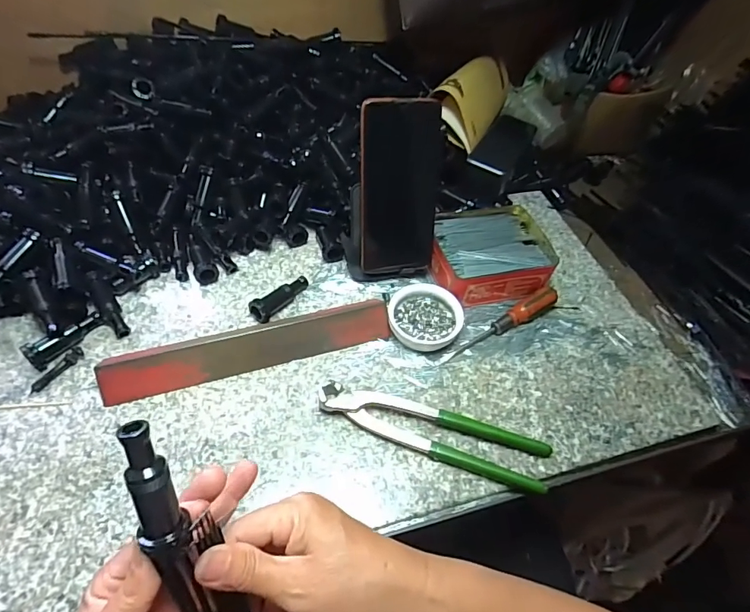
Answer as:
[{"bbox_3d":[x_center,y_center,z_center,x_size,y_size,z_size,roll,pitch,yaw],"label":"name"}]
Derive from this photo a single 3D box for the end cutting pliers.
[{"bbox_3d":[0.047,0.106,0.388,0.195,0.016,0.043,16,52,8],"label":"end cutting pliers"}]

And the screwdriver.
[{"bbox_3d":[0.125,0.020,0.459,0.149,0.022,0.018,-24,57,-22],"label":"screwdriver"}]

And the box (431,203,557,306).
[{"bbox_3d":[0.123,-0.057,0.503,0.129,0.040,0.111,-8,53,-11],"label":"box"}]

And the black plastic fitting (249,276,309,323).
[{"bbox_3d":[-0.096,-0.011,0.463,0.019,0.021,0.067,31,56,18],"label":"black plastic fitting"}]

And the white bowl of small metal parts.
[{"bbox_3d":[0.049,0.012,0.456,0.071,0.024,0.068,2,52,-3],"label":"white bowl of small metal parts"}]

